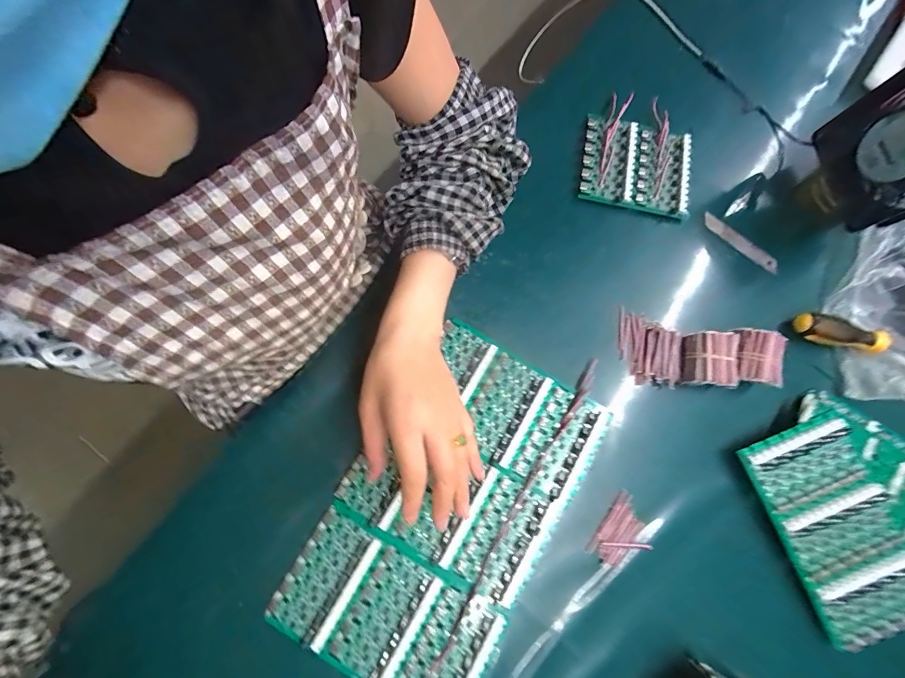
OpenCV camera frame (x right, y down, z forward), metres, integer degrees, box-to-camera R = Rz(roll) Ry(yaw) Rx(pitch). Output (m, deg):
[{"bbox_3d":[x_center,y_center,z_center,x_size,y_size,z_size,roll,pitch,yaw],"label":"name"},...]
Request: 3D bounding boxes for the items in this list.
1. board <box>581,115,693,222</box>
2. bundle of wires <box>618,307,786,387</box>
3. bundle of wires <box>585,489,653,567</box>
[{"bbox_3d":[0.206,-0.192,0.434,0.118,0.021,0.099,11,78,-1],"label":"board"},{"bbox_3d":[0.243,0.013,0.385,0.140,0.043,0.070,9,76,2],"label":"bundle of wires"},{"bbox_3d":[0.163,0.185,0.367,0.048,0.013,0.065,38,79,5],"label":"bundle of wires"}]

